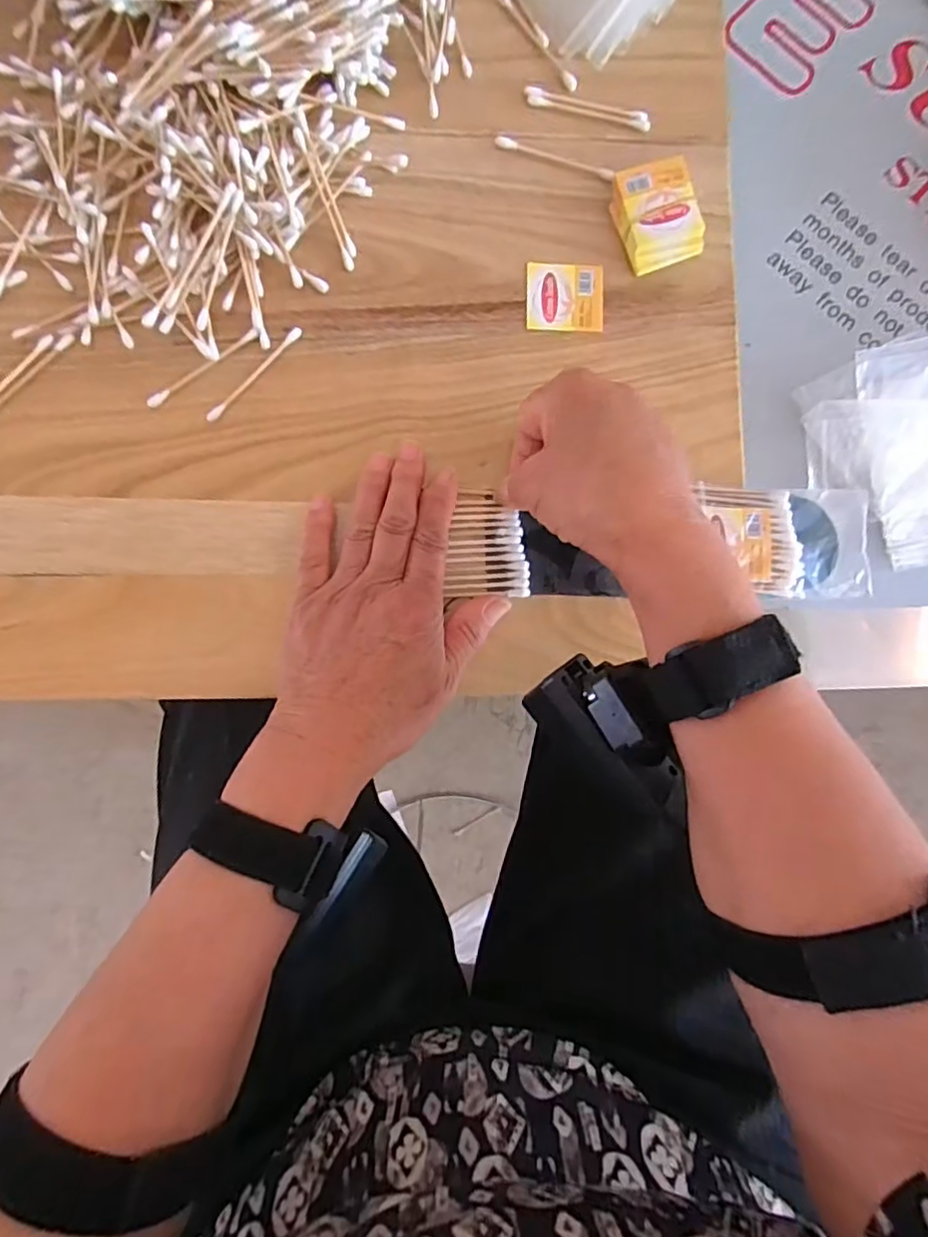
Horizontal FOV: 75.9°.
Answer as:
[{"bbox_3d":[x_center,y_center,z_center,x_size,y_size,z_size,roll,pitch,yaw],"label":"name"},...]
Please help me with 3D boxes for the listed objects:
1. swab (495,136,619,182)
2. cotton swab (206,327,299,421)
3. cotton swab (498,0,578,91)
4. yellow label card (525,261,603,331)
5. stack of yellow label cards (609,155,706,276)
[{"bbox_3d":[0.053,-0.264,0.340,0.070,0.004,0.006,16,87,-1],"label":"swab"},{"bbox_3d":[-0.115,-0.134,0.325,0.006,0.004,0.070,43,86,0],"label":"cotton swab"},{"bbox_3d":[0.042,-0.334,0.342,0.008,0.004,0.070,-38,89,-4],"label":"cotton swab"},{"bbox_3d":[0.057,-0.182,0.336,0.043,0.004,0.038,1,87,-2],"label":"yellow label card"},{"bbox_3d":[0.109,-0.226,0.336,0.044,0.016,0.052,-18,88,-3],"label":"stack of yellow label cards"}]

